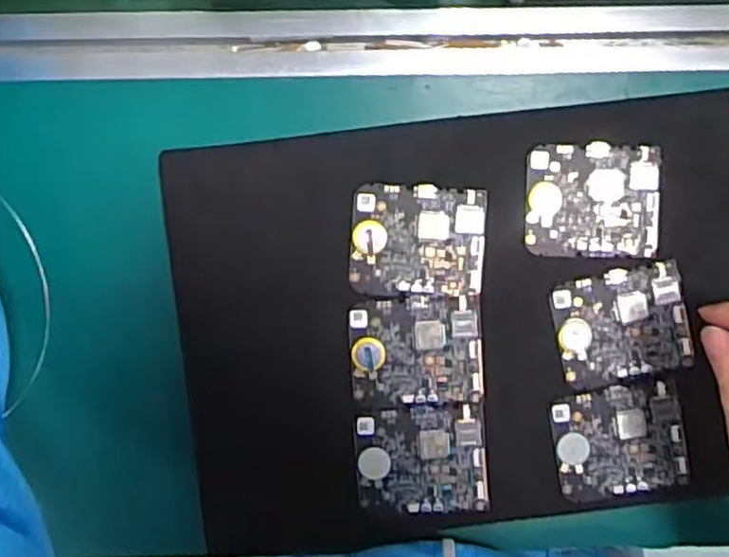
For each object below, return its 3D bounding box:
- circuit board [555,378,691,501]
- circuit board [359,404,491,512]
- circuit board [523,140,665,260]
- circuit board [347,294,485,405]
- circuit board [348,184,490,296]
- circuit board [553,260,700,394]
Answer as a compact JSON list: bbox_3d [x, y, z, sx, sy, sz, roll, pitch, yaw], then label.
[{"bbox_3d":[0.156,0.097,0.428,0.076,0.004,0.064,-7,93,0],"label":"circuit board"},{"bbox_3d":[0.035,0.111,0.429,0.077,0.004,0.063,-2,93,-1],"label":"circuit board"},{"bbox_3d":[0.136,-0.046,0.421,0.079,0.005,0.065,1,93,-1],"label":"circuit board"},{"bbox_3d":[0.031,0.044,0.425,0.077,0.004,0.064,-3,93,-1],"label":"circuit board"},{"bbox_3d":[0.032,-0.023,0.420,0.078,0.004,0.064,2,93,-1],"label":"circuit board"},{"bbox_3d":[0.157,0.028,0.428,0.076,0.008,0.065,-12,93,0],"label":"circuit board"}]

